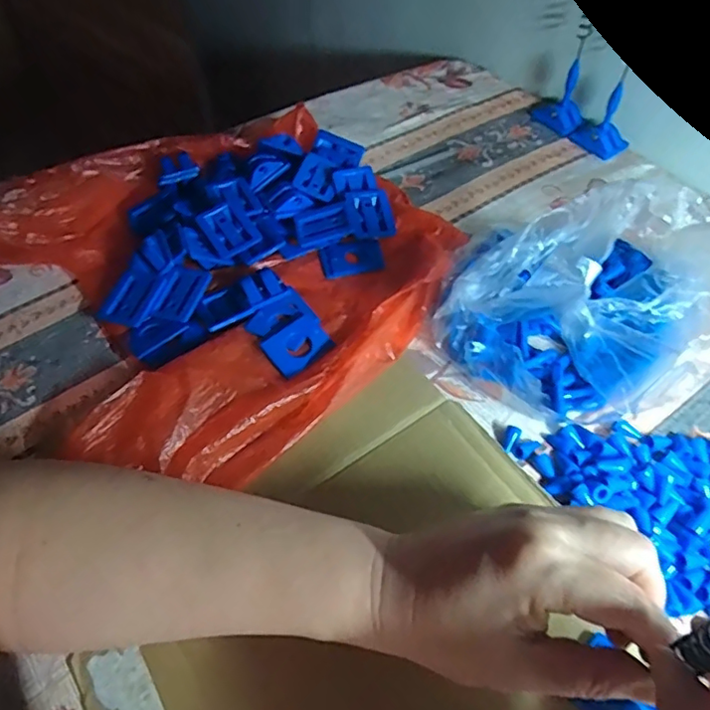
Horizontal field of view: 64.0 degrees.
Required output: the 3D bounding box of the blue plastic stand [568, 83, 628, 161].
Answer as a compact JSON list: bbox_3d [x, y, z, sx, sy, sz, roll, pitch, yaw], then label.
[{"bbox_3d":[0.227,-0.214,0.514,0.029,0.051,0.044,-31,58,-21],"label":"blue plastic stand"}]

